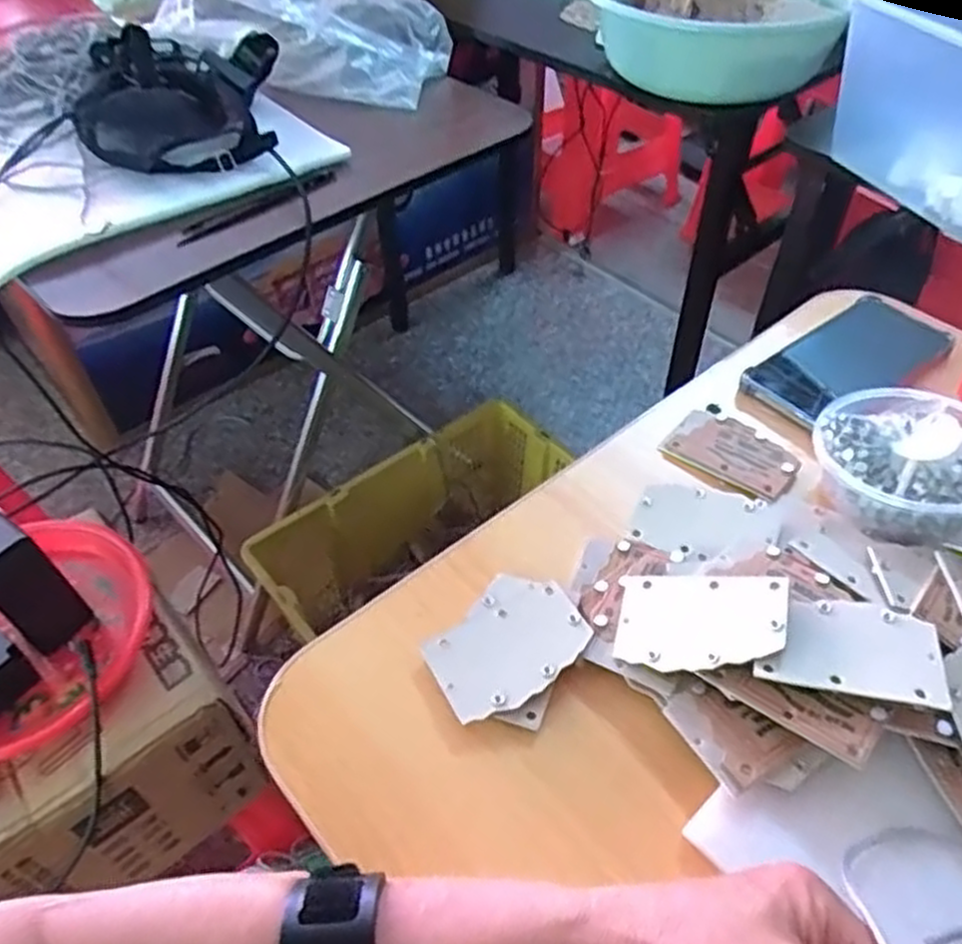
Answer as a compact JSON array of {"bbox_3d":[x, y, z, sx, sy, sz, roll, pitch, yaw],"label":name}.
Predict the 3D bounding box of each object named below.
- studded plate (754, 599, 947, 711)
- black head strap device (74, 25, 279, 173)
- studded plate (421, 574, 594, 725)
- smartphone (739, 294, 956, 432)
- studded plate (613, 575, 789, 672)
[{"bbox_3d":[0.181,0.084,0.381,0.081,0.009,0.053,11,49,12],"label":"studded plate"},{"bbox_3d":[-0.334,-0.424,0.862,0.209,0.088,0.252,-9,48,-7],"label":"black head strap device"},{"bbox_3d":[0.013,0.092,0.420,0.066,0.011,0.087,36,58,29],"label":"studded plate"},{"bbox_3d":[0.275,-0.081,0.584,0.161,0.016,0.079,-32,54,-24],"label":"smartphone"},{"bbox_3d":[0.112,0.076,0.402,0.084,0.004,0.055,-7,45,29],"label":"studded plate"}]

